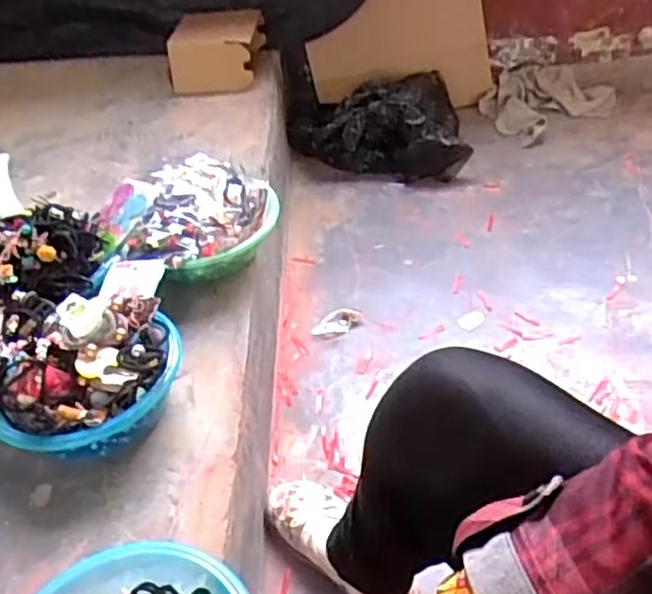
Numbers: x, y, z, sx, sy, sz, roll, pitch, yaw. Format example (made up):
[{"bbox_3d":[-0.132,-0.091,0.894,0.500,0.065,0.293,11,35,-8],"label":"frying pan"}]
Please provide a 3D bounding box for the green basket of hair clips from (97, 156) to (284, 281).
[{"bbox_3d":[-0.213,-0.097,1.040,0.274,0.123,0.208,-30,45,-25],"label":"green basket of hair clips"}]

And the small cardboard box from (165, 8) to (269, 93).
[{"bbox_3d":[-0.259,-0.588,1.623,0.205,0.125,0.197,-4,40,4],"label":"small cardboard box"}]

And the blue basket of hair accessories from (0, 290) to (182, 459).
[{"bbox_3d":[-0.285,0.090,0.814,0.220,0.130,0.219,-11,40,-4],"label":"blue basket of hair accessories"}]

